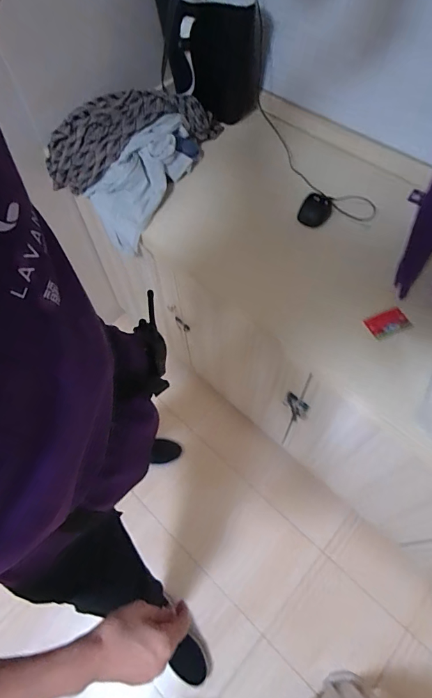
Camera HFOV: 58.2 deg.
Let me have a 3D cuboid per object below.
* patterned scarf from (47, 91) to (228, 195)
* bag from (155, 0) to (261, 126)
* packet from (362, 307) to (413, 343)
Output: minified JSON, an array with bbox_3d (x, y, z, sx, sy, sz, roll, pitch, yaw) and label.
[{"bbox_3d":[-0.222,-0.560,0.990,0.446,0.094,0.195,-25,63,-11],"label":"patterned scarf"},{"bbox_3d":[-0.019,-0.756,0.976,0.303,0.323,0.147,33,84,13],"label":"bag"},{"bbox_3d":[0.338,-0.051,0.757,0.086,0.032,0.049,-22,62,-10],"label":"packet"}]

